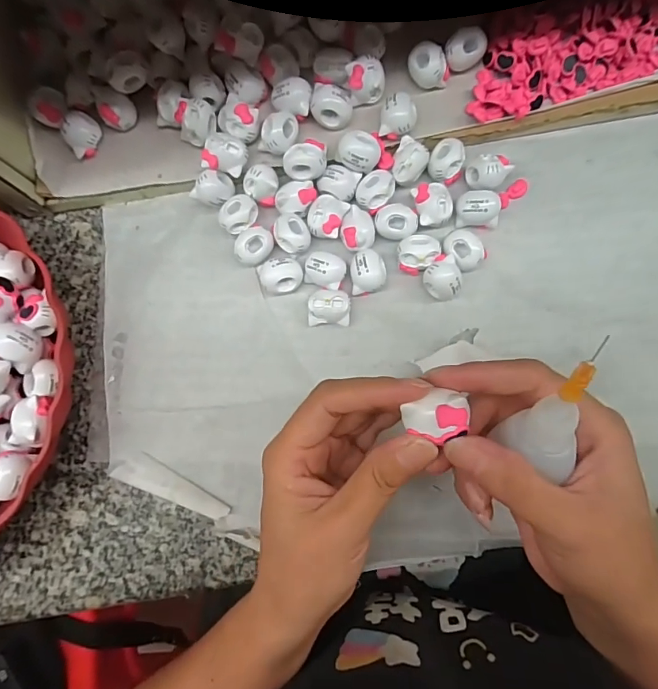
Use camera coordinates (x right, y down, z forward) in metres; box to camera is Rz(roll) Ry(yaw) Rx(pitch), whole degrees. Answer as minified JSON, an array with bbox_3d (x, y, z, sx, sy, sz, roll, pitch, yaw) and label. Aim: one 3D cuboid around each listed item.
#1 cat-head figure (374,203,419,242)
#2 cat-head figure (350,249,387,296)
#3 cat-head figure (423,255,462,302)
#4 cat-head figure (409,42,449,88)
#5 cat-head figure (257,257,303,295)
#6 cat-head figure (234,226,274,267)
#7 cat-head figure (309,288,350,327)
[{"bbox_3d":[0.041,-0.074,0.271,0.024,0.015,0.021,8,84,4],"label":"cat-head figure"},{"bbox_3d":[0.023,-0.042,0.269,0.021,0.019,0.025,8,84,4],"label":"cat-head figure"},{"bbox_3d":[0.067,-0.039,0.264,0.022,0.022,0.023,0,83,3],"label":"cat-head figure"},{"bbox_3d":[0.060,-0.165,0.271,0.024,0.022,0.021,8,84,4],"label":"cat-head figure"},{"bbox_3d":[-0.028,-0.041,0.271,0.024,0.018,0.019,-12,83,2],"label":"cat-head figure"},{"bbox_3d":[-0.045,-0.059,0.274,0.018,0.016,0.025,35,86,7],"label":"cat-head figure"},{"bbox_3d":[0.000,-0.021,0.268,0.024,0.017,0.019,3,83,4],"label":"cat-head figure"}]

